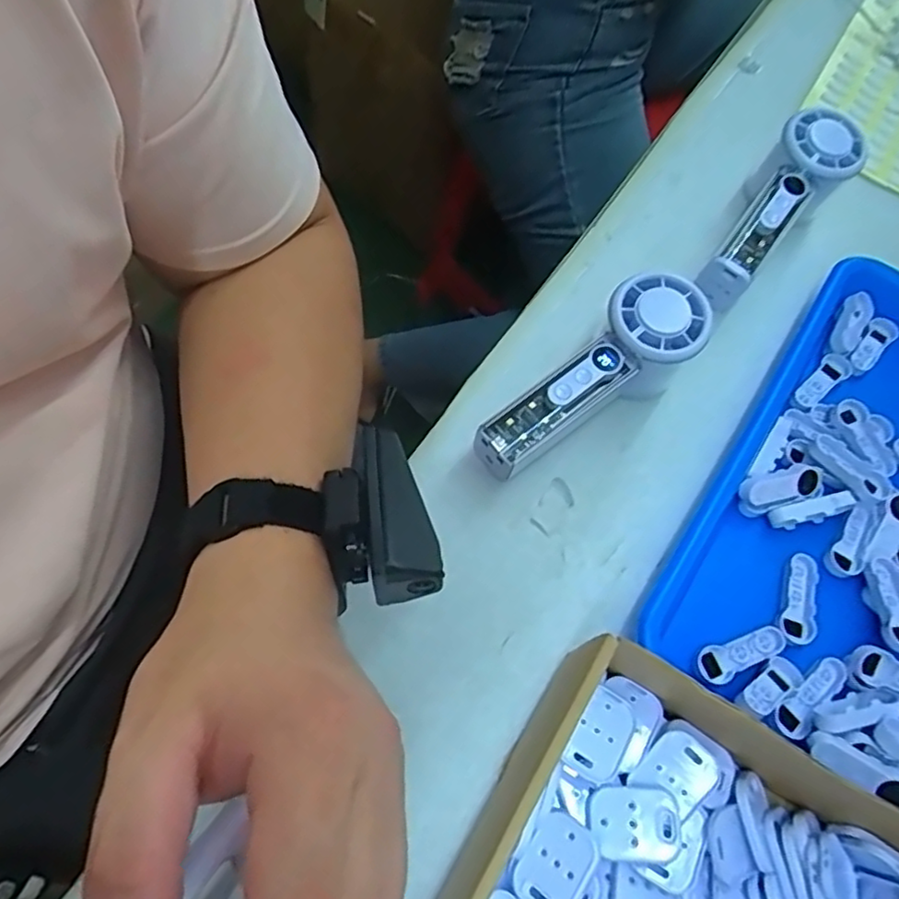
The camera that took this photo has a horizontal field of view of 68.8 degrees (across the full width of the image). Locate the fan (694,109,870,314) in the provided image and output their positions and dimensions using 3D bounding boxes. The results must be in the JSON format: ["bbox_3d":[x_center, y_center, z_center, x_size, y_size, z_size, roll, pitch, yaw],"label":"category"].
[{"bbox_3d":[0.217,-0.160,0.437,0.054,0.058,0.150,37,68,12],"label":"fan"}]

